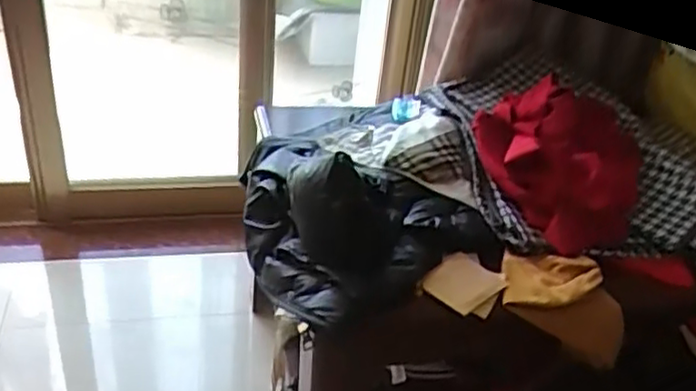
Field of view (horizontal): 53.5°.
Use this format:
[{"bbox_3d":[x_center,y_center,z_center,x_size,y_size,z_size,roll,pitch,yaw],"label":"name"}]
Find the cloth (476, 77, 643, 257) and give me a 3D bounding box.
[{"bbox_3d":[0.300,-0.045,1.003,0.183,0.133,0.262,-10,36,-24],"label":"cloth"}]

